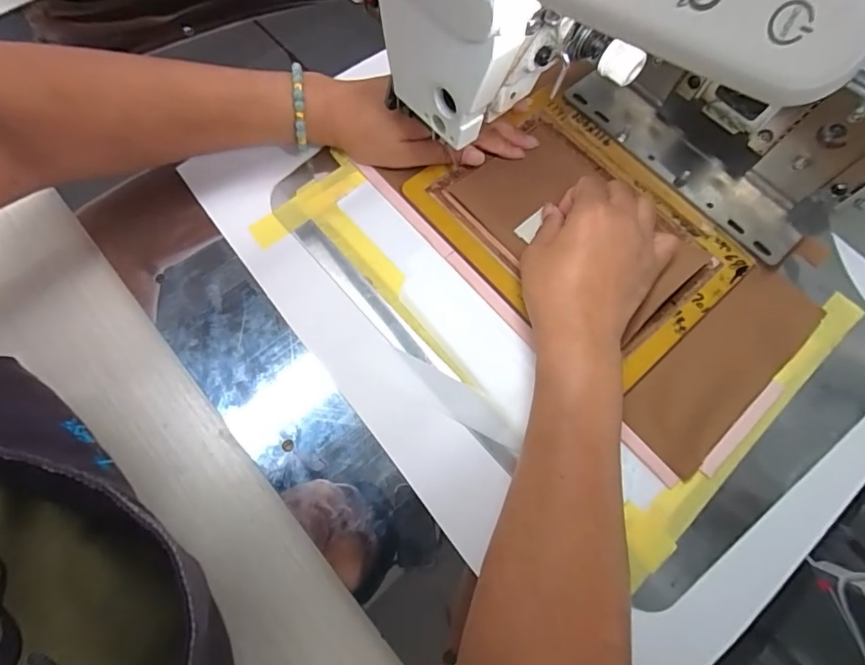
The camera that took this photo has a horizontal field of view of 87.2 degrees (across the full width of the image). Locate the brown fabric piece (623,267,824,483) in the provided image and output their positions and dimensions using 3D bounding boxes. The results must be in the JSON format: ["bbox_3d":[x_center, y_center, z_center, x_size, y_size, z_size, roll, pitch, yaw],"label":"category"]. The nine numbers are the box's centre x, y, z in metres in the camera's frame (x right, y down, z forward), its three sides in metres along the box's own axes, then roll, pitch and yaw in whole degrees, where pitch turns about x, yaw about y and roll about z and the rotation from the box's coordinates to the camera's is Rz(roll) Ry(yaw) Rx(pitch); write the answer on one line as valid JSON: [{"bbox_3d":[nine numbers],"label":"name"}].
[{"bbox_3d":[0.213,0.021,0.328,0.178,0.006,0.063,-41,77,-15],"label":"brown fabric piece"}]

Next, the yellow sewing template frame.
[{"bbox_3d":[0.112,-0.081,0.358,0.167,0.010,0.229,-39,77,-11],"label":"yellow sewing template frame"}]

